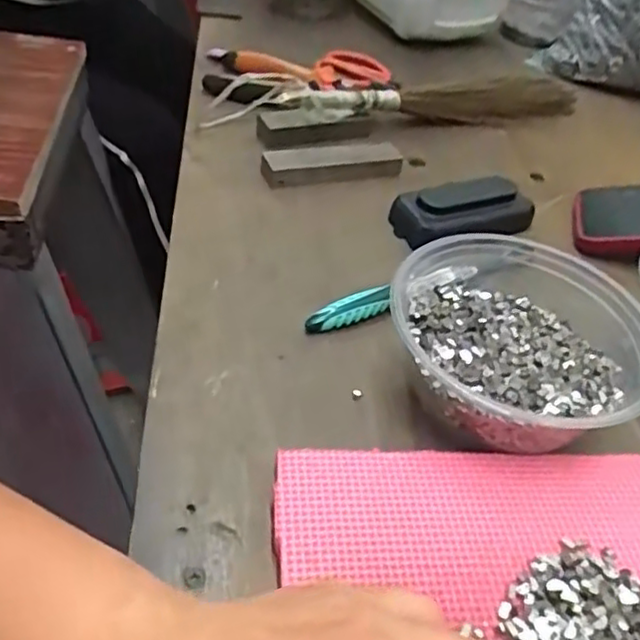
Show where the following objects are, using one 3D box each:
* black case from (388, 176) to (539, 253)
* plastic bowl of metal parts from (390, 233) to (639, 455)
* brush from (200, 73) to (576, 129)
[{"bbox_3d":[0.105,-0.079,0.479,0.104,0.028,0.035,-4,45,-17],"label":"black case"},{"bbox_3d":[0.105,0.012,0.349,0.123,0.056,0.129,7,43,-6],"label":"plastic bowl of metal parts"},{"bbox_3d":[0.083,-0.193,0.590,0.363,0.043,0.038,-11,47,-23],"label":"brush"}]

